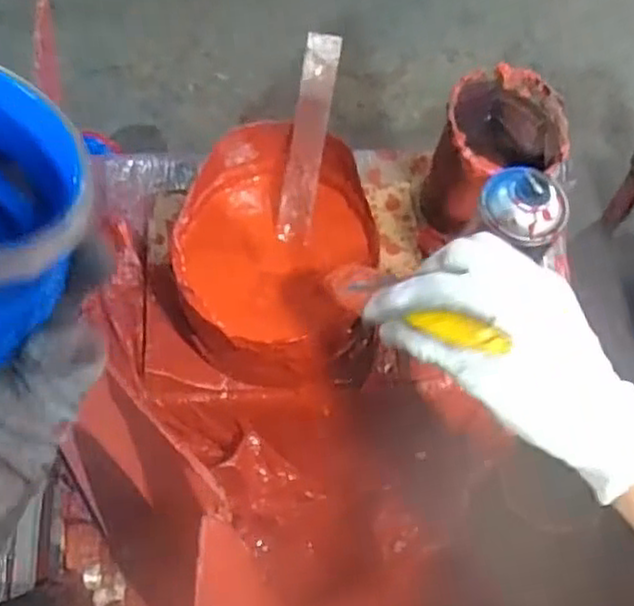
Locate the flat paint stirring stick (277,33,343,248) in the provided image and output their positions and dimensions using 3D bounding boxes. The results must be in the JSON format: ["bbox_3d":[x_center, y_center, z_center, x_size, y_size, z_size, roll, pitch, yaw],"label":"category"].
[{"bbox_3d":[-0.007,-0.124,0.545,0.025,0.005,0.155,9,107,-2],"label":"flat paint stirring stick"}]

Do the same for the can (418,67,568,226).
[{"bbox_3d":[0.156,-0.128,0.635,0.103,0.111,0.111,1,63,-2],"label":"can"}]

